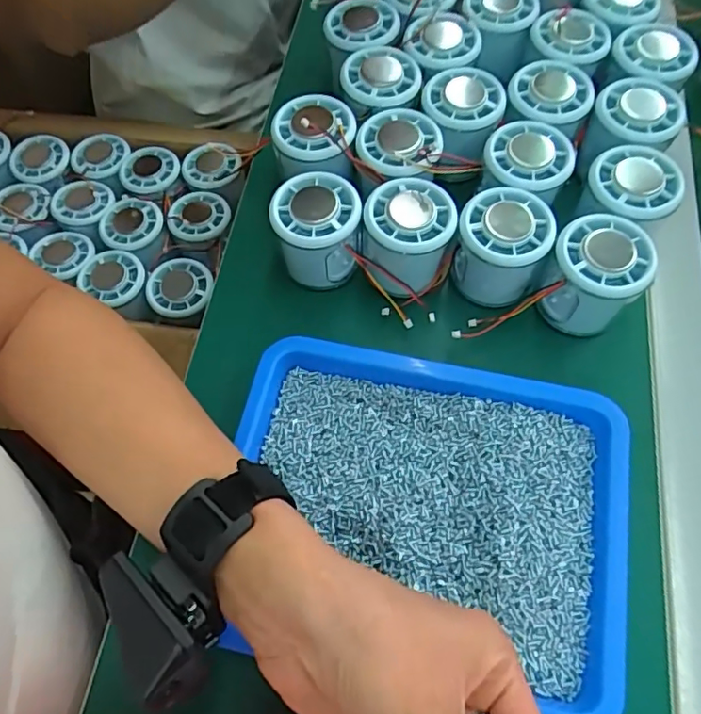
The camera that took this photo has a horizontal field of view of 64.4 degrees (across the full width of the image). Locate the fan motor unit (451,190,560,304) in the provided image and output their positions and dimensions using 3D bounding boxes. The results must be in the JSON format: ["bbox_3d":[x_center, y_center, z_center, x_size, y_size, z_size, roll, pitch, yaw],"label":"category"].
[{"bbox_3d":[0.096,-0.071,0.359,0.053,0.059,0.049,0,66,1],"label":"fan motor unit"}]

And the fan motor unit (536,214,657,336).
[{"bbox_3d":[0.151,-0.050,0.346,0.053,0.056,0.053,0,66,1],"label":"fan motor unit"}]

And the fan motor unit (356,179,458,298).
[{"bbox_3d":[0.037,-0.076,0.358,0.056,0.052,0.055,13,66,7],"label":"fan motor unit"}]

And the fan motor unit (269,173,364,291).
[{"bbox_3d":[-0.021,-0.082,0.367,0.053,0.056,0.051,8,66,5],"label":"fan motor unit"}]

